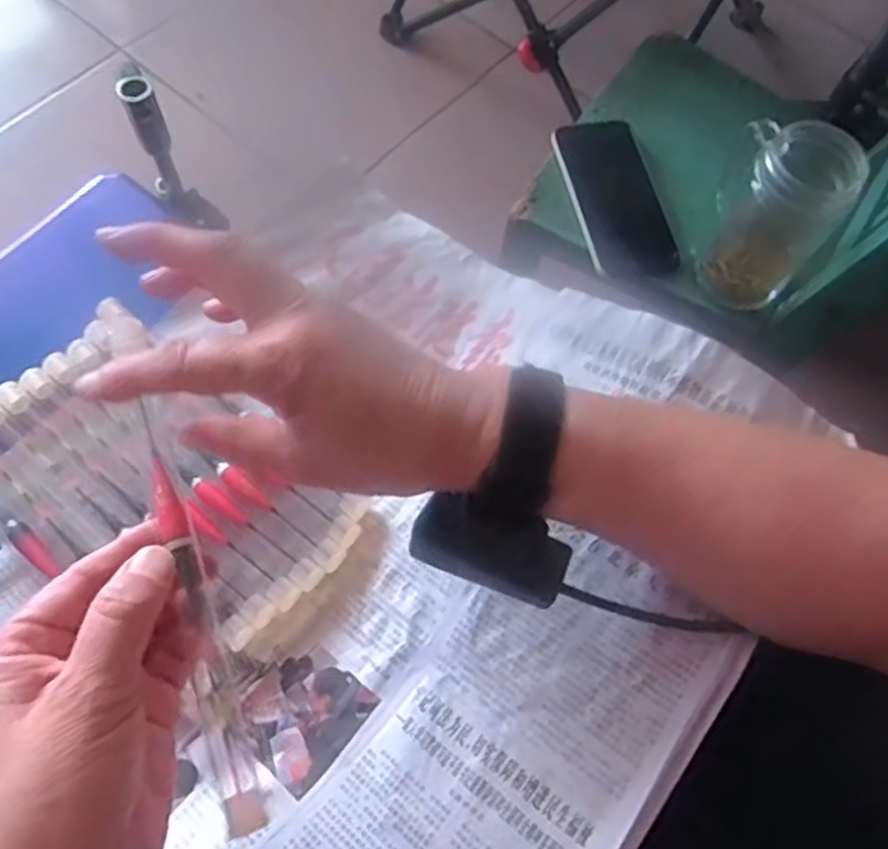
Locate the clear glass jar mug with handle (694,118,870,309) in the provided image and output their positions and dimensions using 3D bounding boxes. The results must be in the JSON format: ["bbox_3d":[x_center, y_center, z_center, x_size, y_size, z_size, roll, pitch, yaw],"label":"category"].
[{"bbox_3d":[0.257,-0.164,0.601,0.087,0.145,0.066,32,68,11],"label":"clear glass jar mug with handle"}]

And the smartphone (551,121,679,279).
[{"bbox_3d":[0.152,-0.203,0.676,0.073,0.010,0.160,-14,73,1],"label":"smartphone"}]

